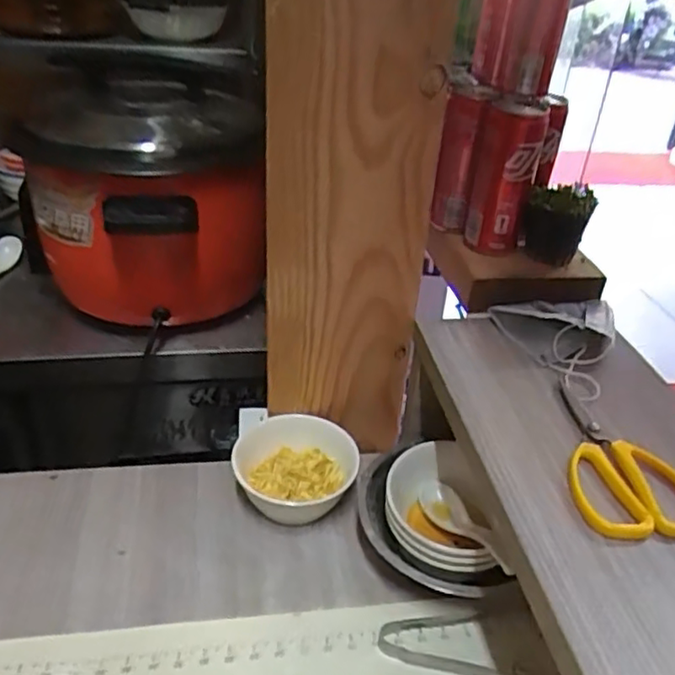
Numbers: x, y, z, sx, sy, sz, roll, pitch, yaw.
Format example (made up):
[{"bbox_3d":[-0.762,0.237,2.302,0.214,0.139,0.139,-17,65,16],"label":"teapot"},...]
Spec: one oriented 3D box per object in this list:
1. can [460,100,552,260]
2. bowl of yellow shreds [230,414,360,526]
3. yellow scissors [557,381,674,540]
[{"bbox_3d":[0.167,-0.158,0.653,0.062,0.144,0.055,11,33,11],"label":"can"},{"bbox_3d":[-0.042,0.140,0.652,0.118,0.065,0.114,2,33,-1],"label":"bowl of yellow shreds"},{"bbox_3d":[0.201,0.084,0.484,0.082,0.015,0.156,-1,33,-6],"label":"yellow scissors"}]

